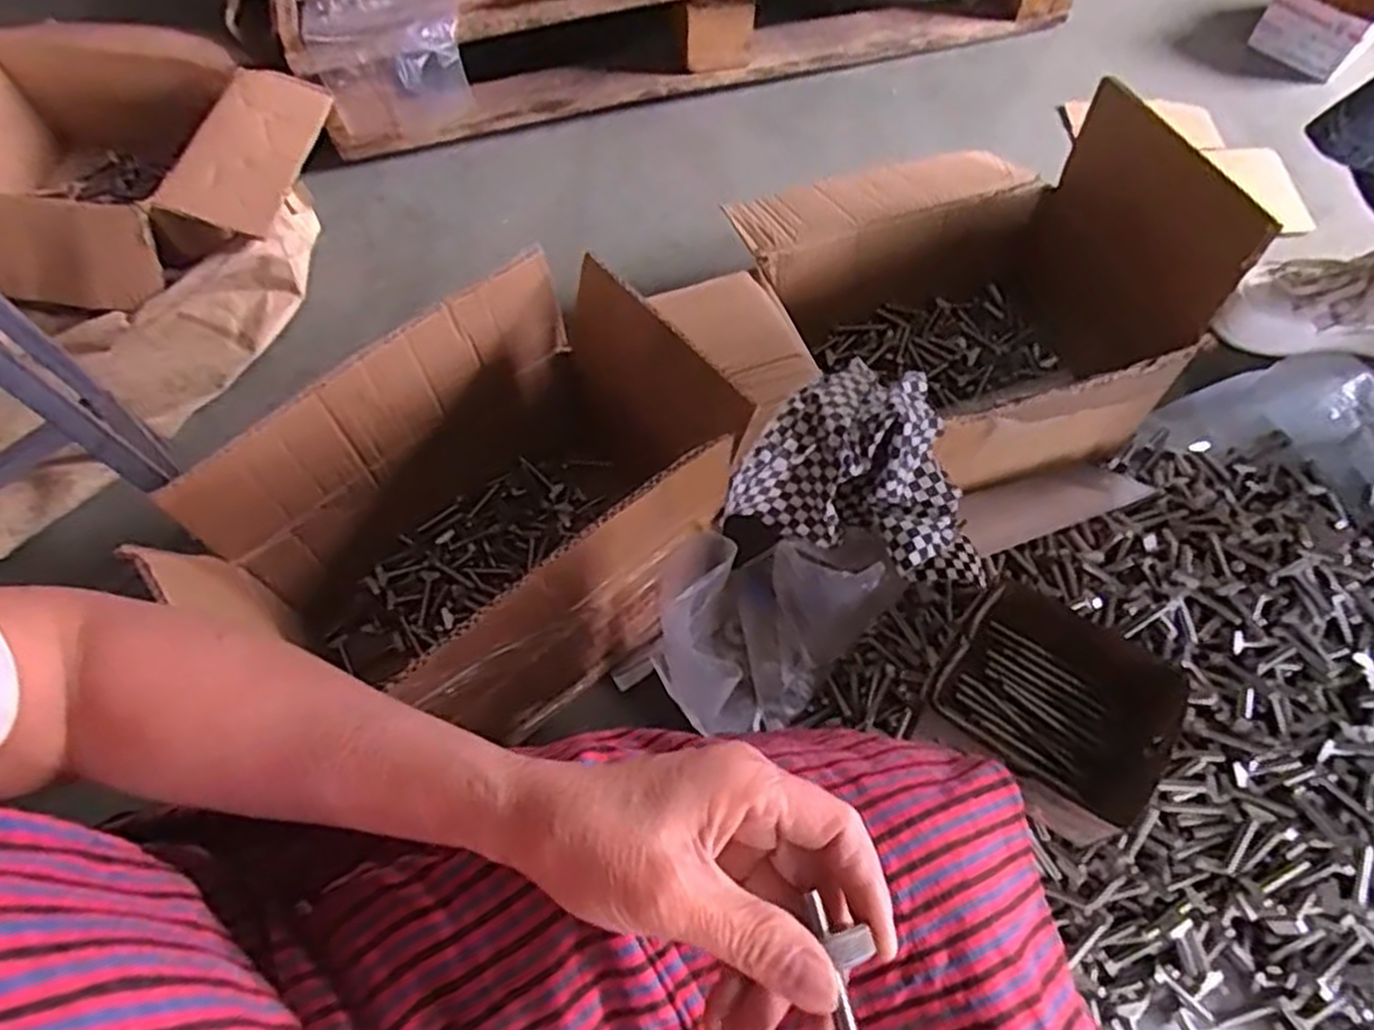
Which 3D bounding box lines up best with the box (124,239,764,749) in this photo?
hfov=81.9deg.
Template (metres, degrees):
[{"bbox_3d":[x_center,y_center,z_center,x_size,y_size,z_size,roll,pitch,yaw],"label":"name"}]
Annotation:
[{"bbox_3d":[-0.160,0.007,0.662,0.362,0.254,0.264,-37,68,-17],"label":"box"}]

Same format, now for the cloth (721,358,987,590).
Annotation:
[{"bbox_3d":[0.144,-0.041,0.667,0.216,0.110,0.186,3,63,2],"label":"cloth"}]

